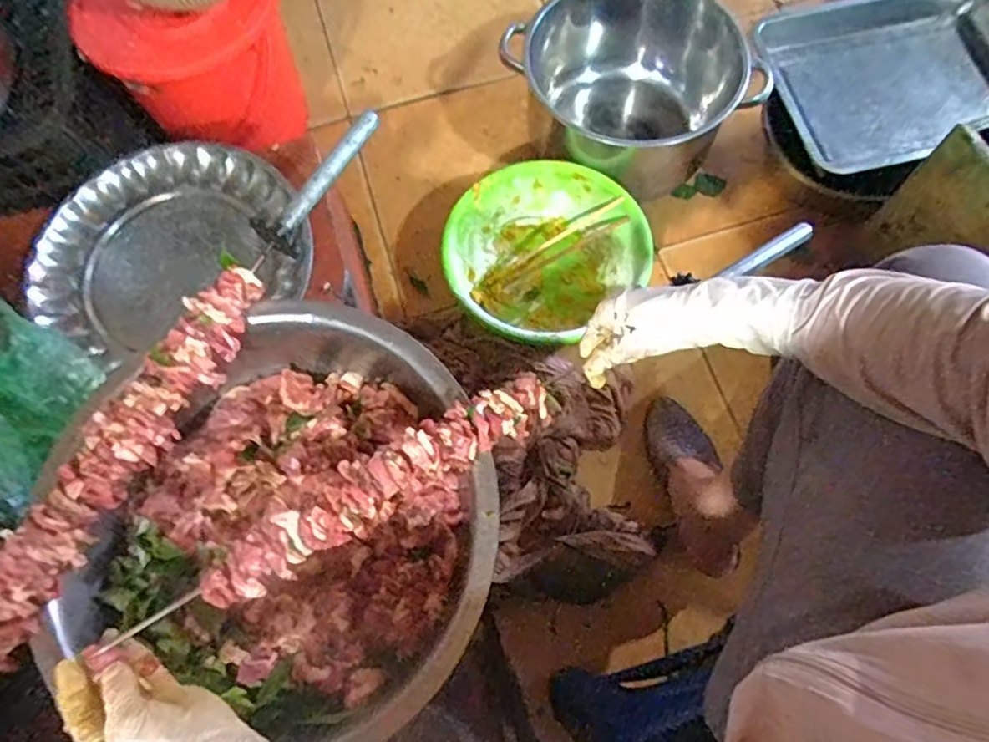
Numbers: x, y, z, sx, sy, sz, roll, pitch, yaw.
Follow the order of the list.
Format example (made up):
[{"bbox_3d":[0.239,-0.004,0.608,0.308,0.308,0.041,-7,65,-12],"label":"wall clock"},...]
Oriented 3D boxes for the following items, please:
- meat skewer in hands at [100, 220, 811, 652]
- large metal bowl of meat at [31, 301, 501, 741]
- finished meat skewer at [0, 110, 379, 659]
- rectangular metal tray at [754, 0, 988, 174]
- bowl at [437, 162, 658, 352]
[{"bbox_3d":[0.047,0.019,0.584,0.669,0.035,0.062,-30,71,-18],"label":"meat skewer in hands"},{"bbox_3d":[-0.175,0.132,0.611,0.362,0.103,0.356,0,69,1],"label":"large metal bowl of meat"},{"bbox_3d":[-0.302,0.018,0.585,0.067,0.043,0.685,29,73,12],"label":"finished meat skewer"},{"bbox_3d":[0.613,-0.439,0.940,0.397,0.049,0.293,-17,70,-5],"label":"rectangular metal tray"},{"bbox_3d":[0.068,-0.166,0.925,0.275,0.102,0.254,0,69,1],"label":"bowl"}]

